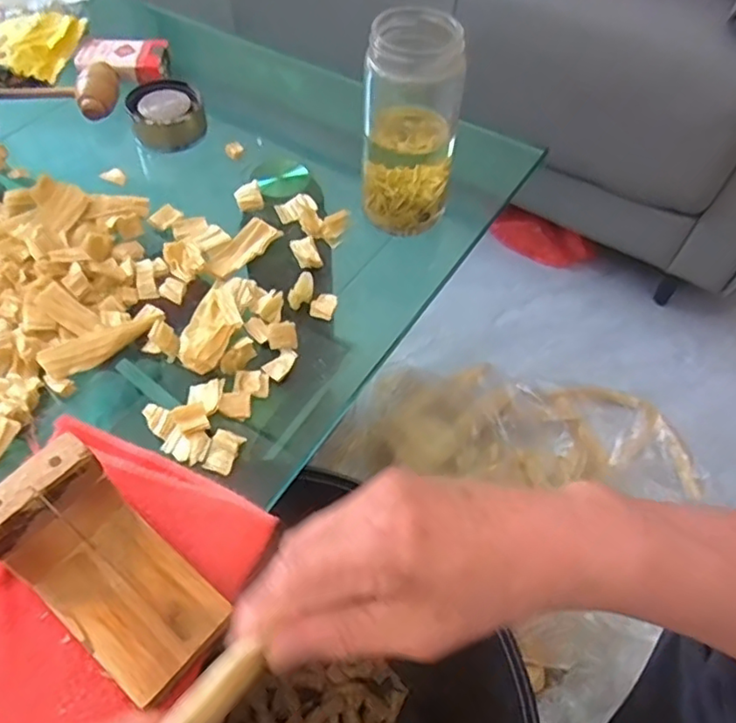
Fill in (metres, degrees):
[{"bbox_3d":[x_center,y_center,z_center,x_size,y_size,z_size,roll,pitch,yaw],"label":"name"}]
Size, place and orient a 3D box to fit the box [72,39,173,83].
[{"bbox_3d":[-0.249,-0.310,0.633,0.091,0.020,0.046,4,54,0],"label":"box"}]

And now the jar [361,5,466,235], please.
[{"bbox_3d":[0.033,-0.174,0.468,0.069,0.150,0.065,1,54,-2],"label":"jar"}]

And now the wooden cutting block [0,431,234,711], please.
[{"bbox_3d":[-0.126,0.103,0.301,0.105,0.076,0.060,36,60,21],"label":"wooden cutting block"}]

